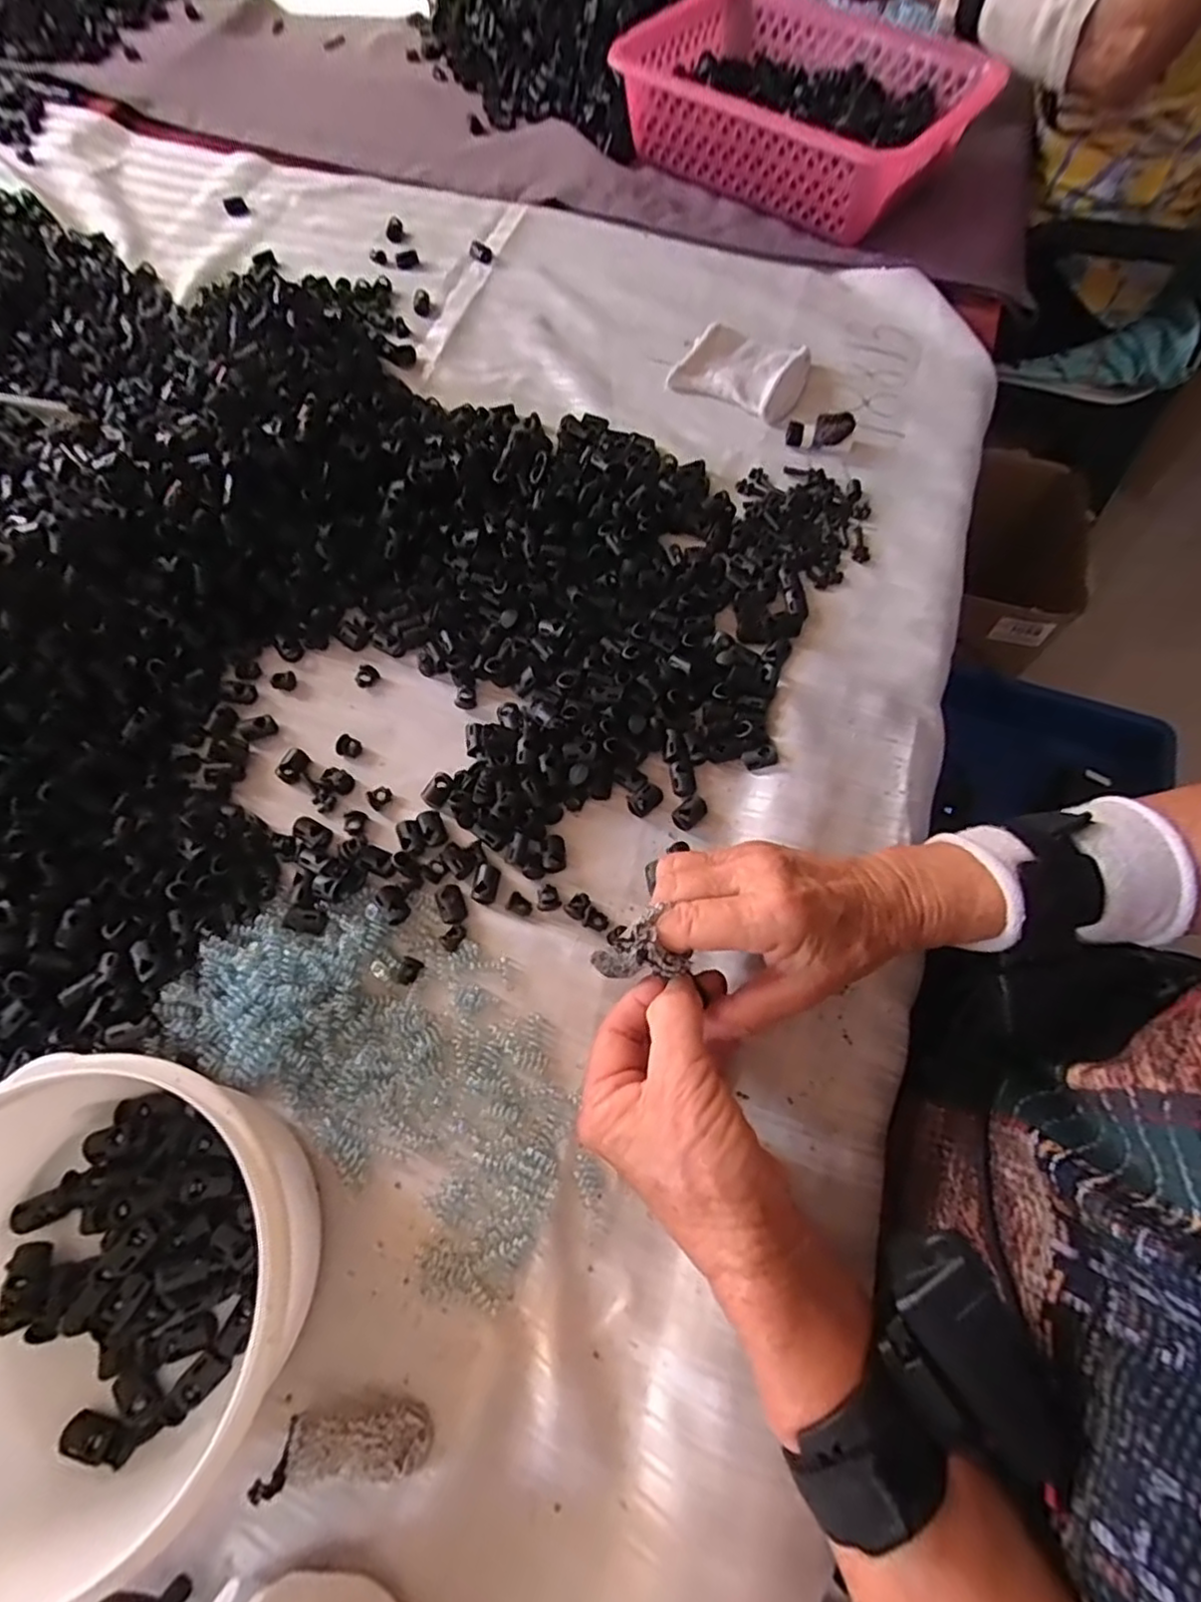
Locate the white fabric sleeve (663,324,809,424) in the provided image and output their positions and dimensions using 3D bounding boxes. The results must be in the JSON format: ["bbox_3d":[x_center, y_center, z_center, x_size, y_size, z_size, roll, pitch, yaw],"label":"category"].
[{"bbox_3d":[0.104,-0.324,0.484,0.096,0.017,0.066,21,70,8],"label":"white fabric sleeve"}]

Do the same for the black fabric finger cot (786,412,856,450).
[{"bbox_3d":[0.155,-0.261,0.460,0.045,0.017,0.016,3,67,25],"label":"black fabric finger cot"}]

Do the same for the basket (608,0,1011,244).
[{"bbox_3d":[0.159,-0.532,0.504,0.271,0.080,0.123,43,74,15],"label":"basket"}]

